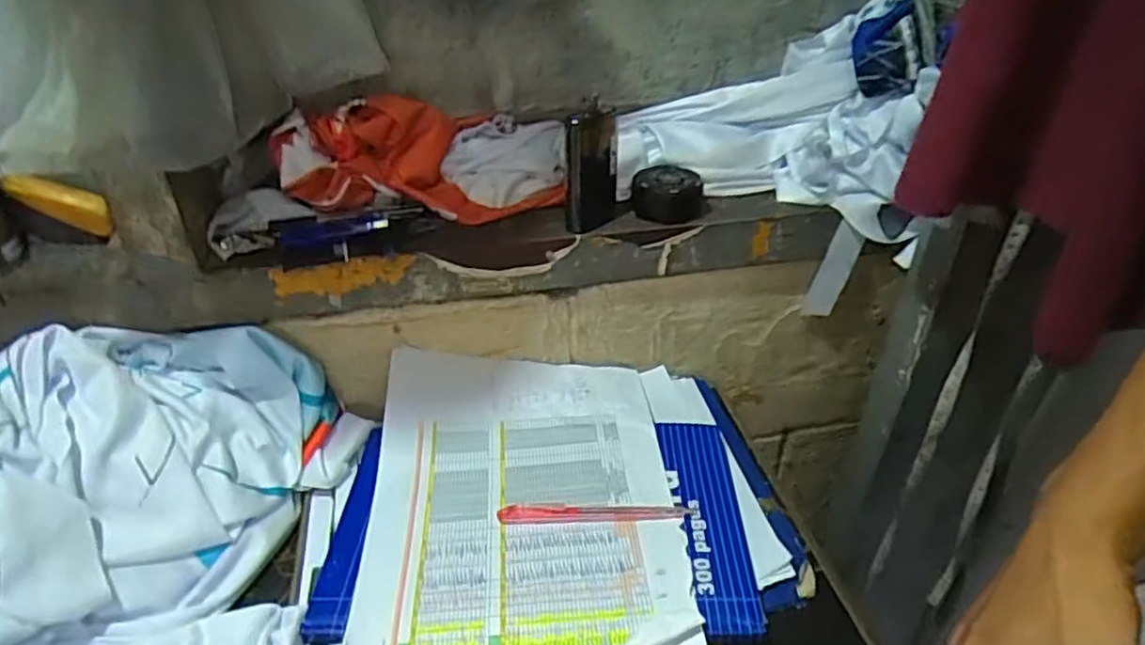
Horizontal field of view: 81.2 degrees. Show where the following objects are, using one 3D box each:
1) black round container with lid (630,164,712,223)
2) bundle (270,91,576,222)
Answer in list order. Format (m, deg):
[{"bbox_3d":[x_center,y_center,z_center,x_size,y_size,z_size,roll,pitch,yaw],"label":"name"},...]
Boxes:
[{"bbox_3d":[0.078,-0.104,0.547,0.052,0.034,0.050,0,34,0],"label":"black round container with lid"},{"bbox_3d":[-0.114,-0.126,0.533,0.222,0.098,0.054,-11,35,-16],"label":"bundle"}]

